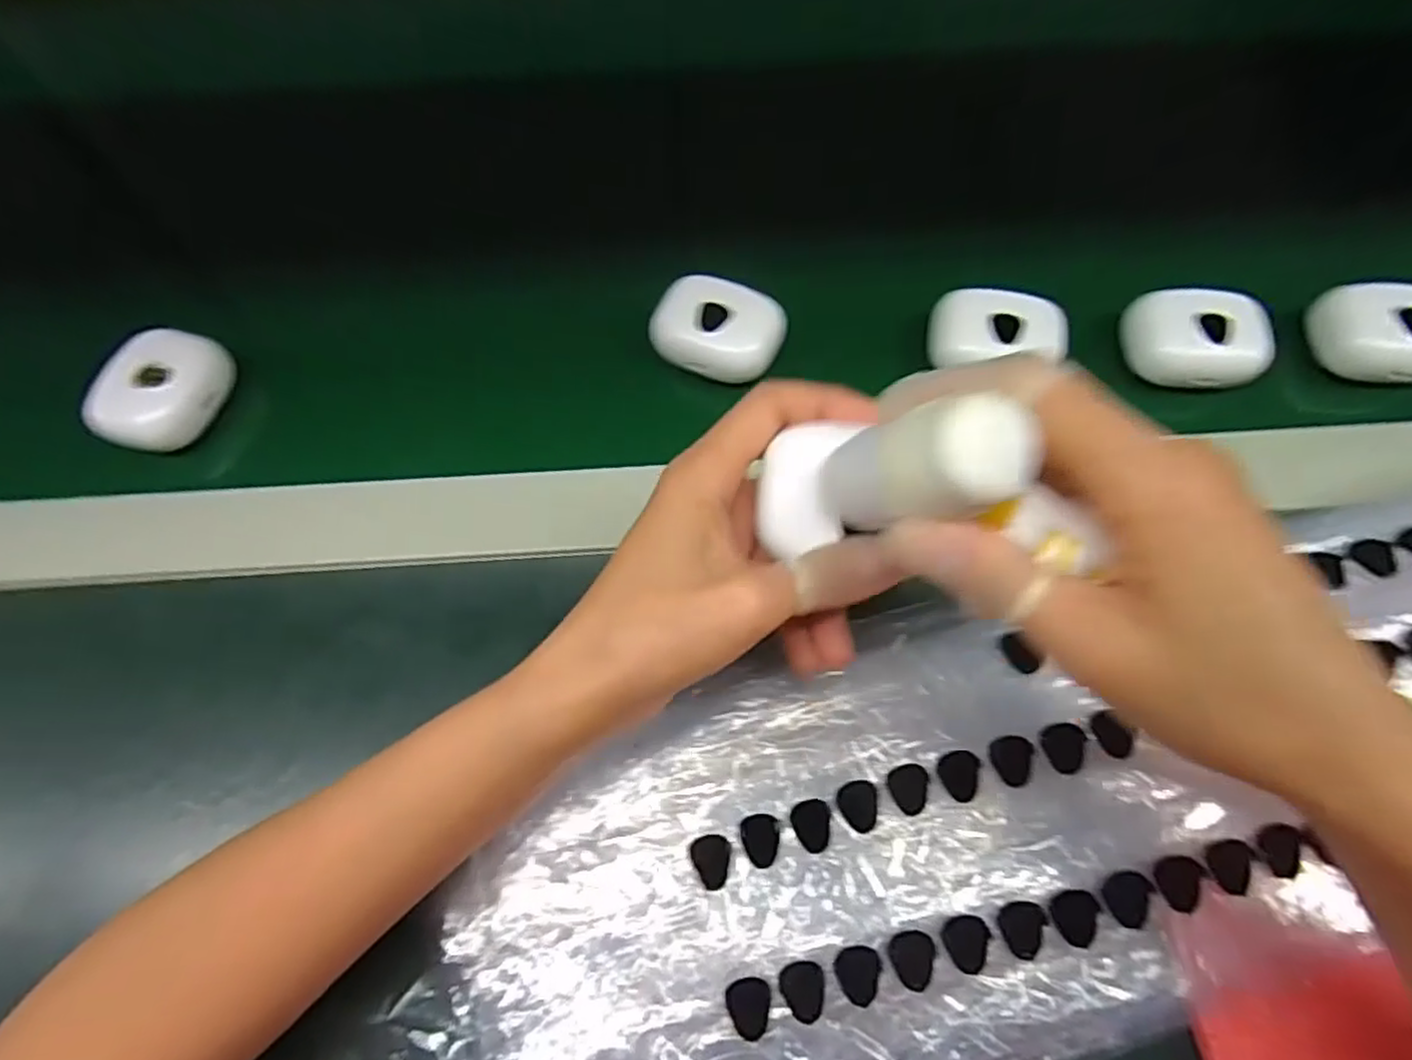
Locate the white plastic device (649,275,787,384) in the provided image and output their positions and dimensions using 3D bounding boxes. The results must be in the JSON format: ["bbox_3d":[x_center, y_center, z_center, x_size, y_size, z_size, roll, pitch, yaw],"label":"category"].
[{"bbox_3d":[0.005,-0.097,0.338,0.060,0.023,0.045,17,67,9],"label":"white plastic device"}]

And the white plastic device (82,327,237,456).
[{"bbox_3d":[-0.259,-0.066,0.335,0.043,0.029,0.062,17,67,9],"label":"white plastic device"}]

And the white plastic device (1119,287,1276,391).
[{"bbox_3d":[0.230,-0.091,0.329,0.056,0.018,0.045,-2,64,3],"label":"white plastic device"}]

